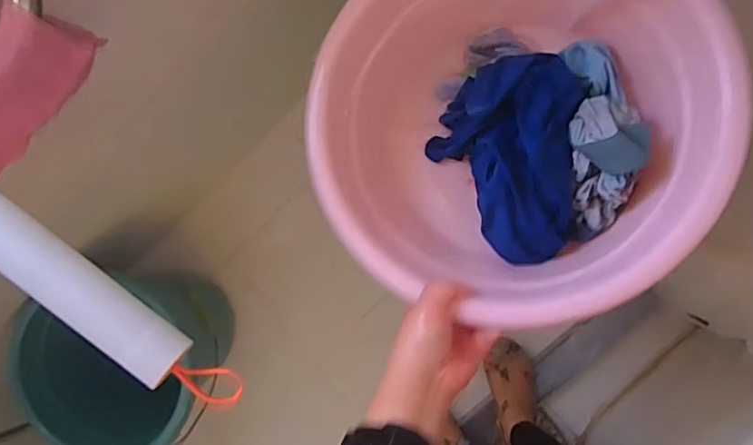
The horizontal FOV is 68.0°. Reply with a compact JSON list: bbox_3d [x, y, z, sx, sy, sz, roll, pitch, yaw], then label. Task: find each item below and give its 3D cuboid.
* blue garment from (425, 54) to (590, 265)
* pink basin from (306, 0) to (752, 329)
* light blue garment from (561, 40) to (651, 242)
[{"bbox_3d":[0.120,-0.063,0.534,0.131,0.090,0.183,9,94,7],"label":"blue garment"},{"bbox_3d":[0.112,-0.097,0.507,0.330,0.146,0.321,0,93,7],"label":"pink basin"},{"bbox_3d":[0.201,-0.082,0.493,0.057,0.078,0.181,1,80,7],"label":"light blue garment"}]

